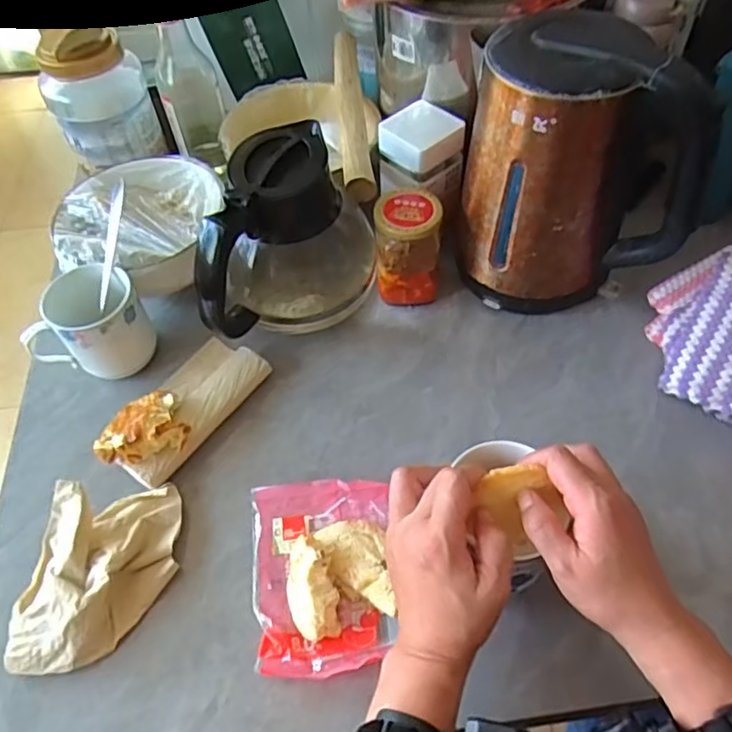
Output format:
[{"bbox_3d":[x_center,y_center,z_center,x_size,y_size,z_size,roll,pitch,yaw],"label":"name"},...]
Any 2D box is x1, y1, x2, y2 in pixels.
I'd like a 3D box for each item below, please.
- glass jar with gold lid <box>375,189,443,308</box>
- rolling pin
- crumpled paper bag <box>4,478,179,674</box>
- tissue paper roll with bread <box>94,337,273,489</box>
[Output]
[{"bbox_3d":[0.040,-0.120,0.620,0.063,0.100,0.068,-2,55,2],"label":"glass jar with gold lid"},{"bbox_3d":[-0.016,-0.287,0.683,0.032,0.035,0.283,-5,55,0],"label":"rolling pin"},{"bbox_3d":[-0.206,0.159,0.478,0.098,0.038,0.141,2,55,5],"label":"crumpled paper bag"},{"bbox_3d":[-0.165,0.034,0.563,0.086,0.044,0.158,24,60,19],"label":"tissue paper roll with bread"}]

